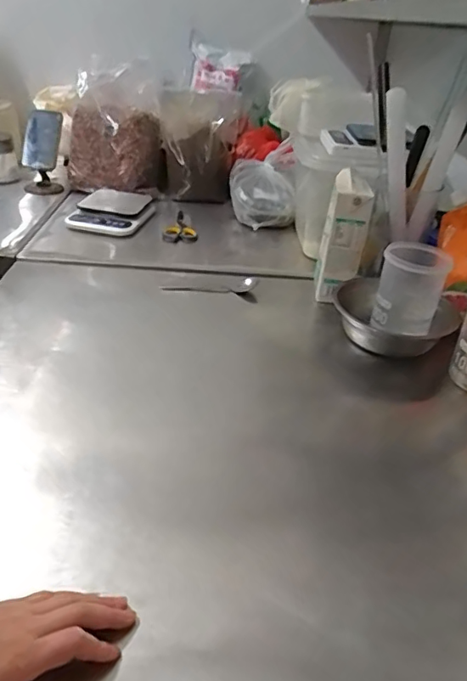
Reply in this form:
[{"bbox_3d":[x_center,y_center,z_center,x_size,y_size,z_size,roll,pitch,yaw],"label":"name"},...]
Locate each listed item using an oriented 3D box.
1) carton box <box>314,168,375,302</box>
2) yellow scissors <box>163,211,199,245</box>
[{"bbox_3d":[0.181,-0.169,0.865,0.066,0.197,0.079,8,33,3],"label":"carton box"},{"bbox_3d":[-0.122,-0.258,1.155,0.070,0.019,0.185,0,33,-9],"label":"yellow scissors"}]

